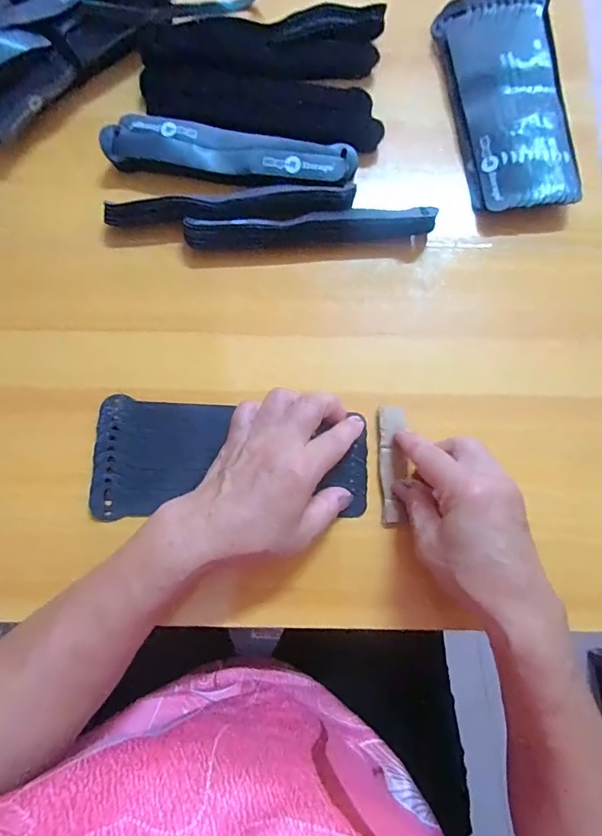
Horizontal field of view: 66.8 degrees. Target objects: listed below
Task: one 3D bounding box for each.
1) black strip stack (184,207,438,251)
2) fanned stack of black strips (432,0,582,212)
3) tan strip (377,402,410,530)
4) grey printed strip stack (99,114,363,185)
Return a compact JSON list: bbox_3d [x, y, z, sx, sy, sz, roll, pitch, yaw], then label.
[{"bbox_3d":[0.009,-0.154,0.374,0.200,0.022,0.017,-4,79,-2],"label":"black strip stack"},{"bbox_3d":[0.179,-0.271,0.392,0.090,0.025,0.200,-7,79,-2],"label":"fanned stack of black strips"},{"bbox_3d":[0.068,0.035,0.341,0.020,0.006,0.088,2,80,-1],"label":"tan strip"},{"bbox_3d":[-0.058,-0.217,0.374,0.201,0.016,0.047,10,79,1],"label":"grey printed strip stack"}]

